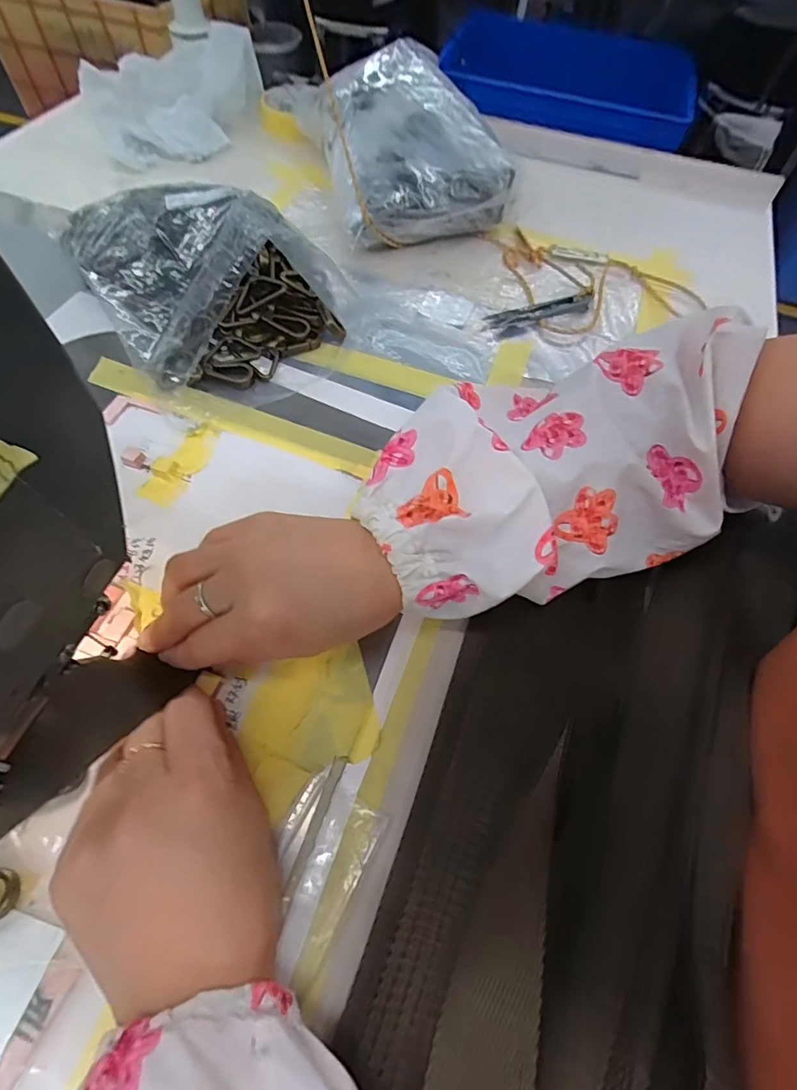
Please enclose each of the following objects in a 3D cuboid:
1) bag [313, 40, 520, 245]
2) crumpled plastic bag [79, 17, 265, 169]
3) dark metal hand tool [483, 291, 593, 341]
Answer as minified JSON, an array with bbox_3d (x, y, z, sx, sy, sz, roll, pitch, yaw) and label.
[{"bbox_3d":[0.006,-0.362,0.459,0.156,0.089,0.163,-18,63,-13],"label":"bag"},{"bbox_3d":[-0.232,-0.479,0.534,0.185,0.067,0.130,-24,65,-17],"label":"crumpled plastic bag"},{"bbox_3d":[0.120,-0.194,0.414,0.107,0.004,0.024,-22,65,-15],"label":"dark metal hand tool"}]

